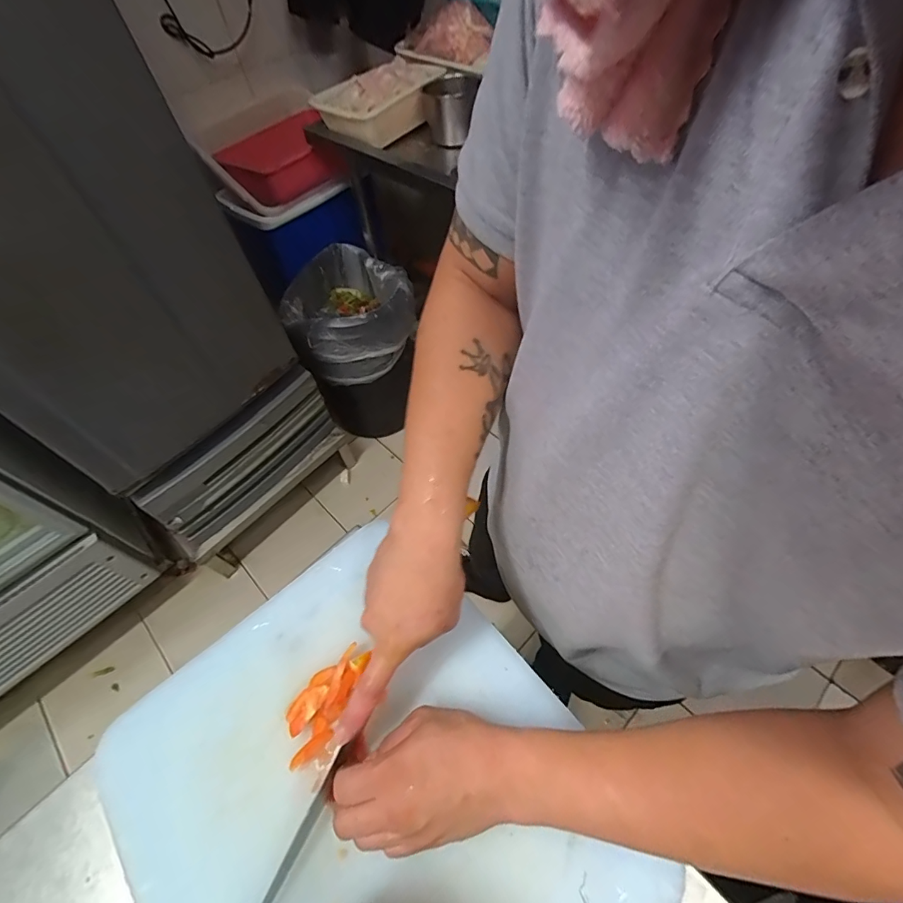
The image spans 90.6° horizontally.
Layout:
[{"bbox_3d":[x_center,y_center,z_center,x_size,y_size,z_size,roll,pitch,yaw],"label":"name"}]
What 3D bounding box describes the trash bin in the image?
[{"bbox_3d":[-0.308,-0.339,1.479,0.345,0.493,0.379,-23,57,-11],"label":"trash bin"}]

